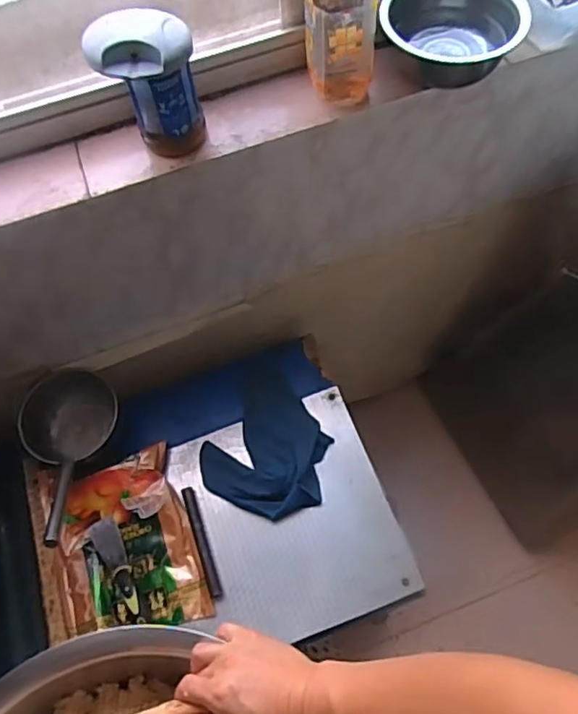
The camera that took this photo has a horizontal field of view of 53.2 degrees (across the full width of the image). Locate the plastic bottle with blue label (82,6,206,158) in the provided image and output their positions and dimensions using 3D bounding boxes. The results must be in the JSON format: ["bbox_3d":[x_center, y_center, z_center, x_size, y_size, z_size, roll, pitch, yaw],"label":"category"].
[{"bbox_3d":[-0.170,-0.333,0.713,0.112,0.160,0.090,-17,63,-6],"label":"plastic bottle with blue label"}]

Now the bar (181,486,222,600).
[{"bbox_3d":[-0.145,0.304,0.955,0.017,0.008,0.186,-19,63,-7],"label":"bar"}]

